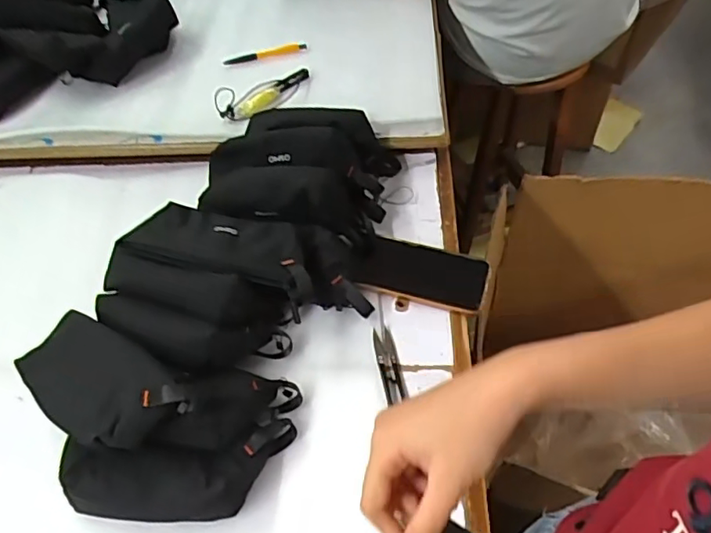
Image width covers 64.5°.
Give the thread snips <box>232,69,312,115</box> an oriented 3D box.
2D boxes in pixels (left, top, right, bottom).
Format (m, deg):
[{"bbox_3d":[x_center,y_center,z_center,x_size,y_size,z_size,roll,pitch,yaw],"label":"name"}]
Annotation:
[{"bbox_3d":[-0.121,-0.243,0.796,0.037,0.023,0.118,35,62,27],"label":"thread snips"}]

